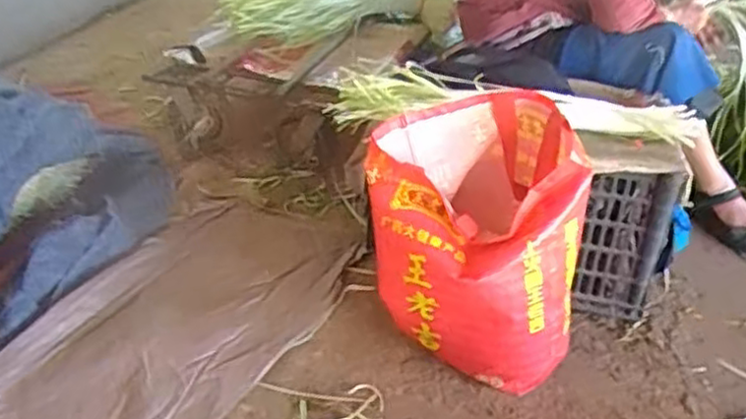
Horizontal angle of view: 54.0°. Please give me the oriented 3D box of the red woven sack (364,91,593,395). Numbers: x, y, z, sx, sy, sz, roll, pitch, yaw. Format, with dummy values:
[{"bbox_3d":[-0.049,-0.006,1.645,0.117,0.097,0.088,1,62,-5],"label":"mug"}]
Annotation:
[{"bbox_3d":[0.140,0.056,1.070,0.288,0.386,0.197,3,33,-2],"label":"red woven sack"}]

